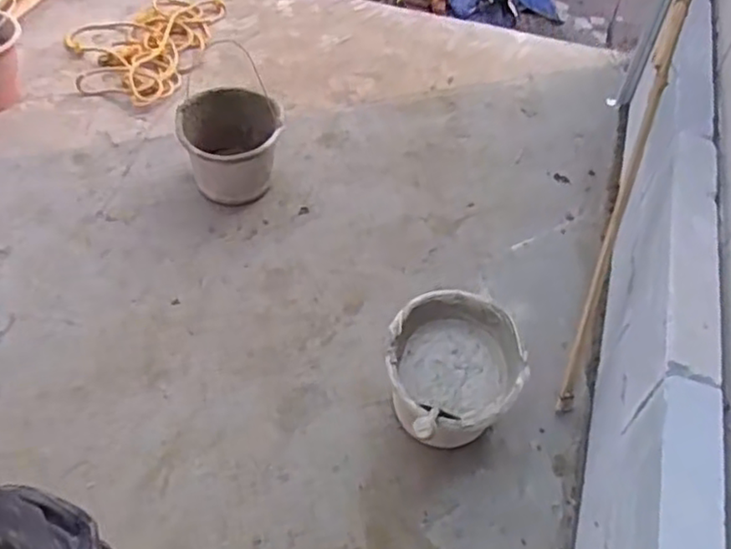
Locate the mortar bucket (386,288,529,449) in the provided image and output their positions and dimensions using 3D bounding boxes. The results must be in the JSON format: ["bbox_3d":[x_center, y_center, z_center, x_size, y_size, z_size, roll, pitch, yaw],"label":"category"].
[{"bbox_3d":[0.161,0.203,1.293,0.251,0.199,0.297,6,48,2],"label":"mortar bucket"}]

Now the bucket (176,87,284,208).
[{"bbox_3d":[-0.338,-0.312,1.701,0.241,0.207,0.255,2,48,-2],"label":"bucket"}]

